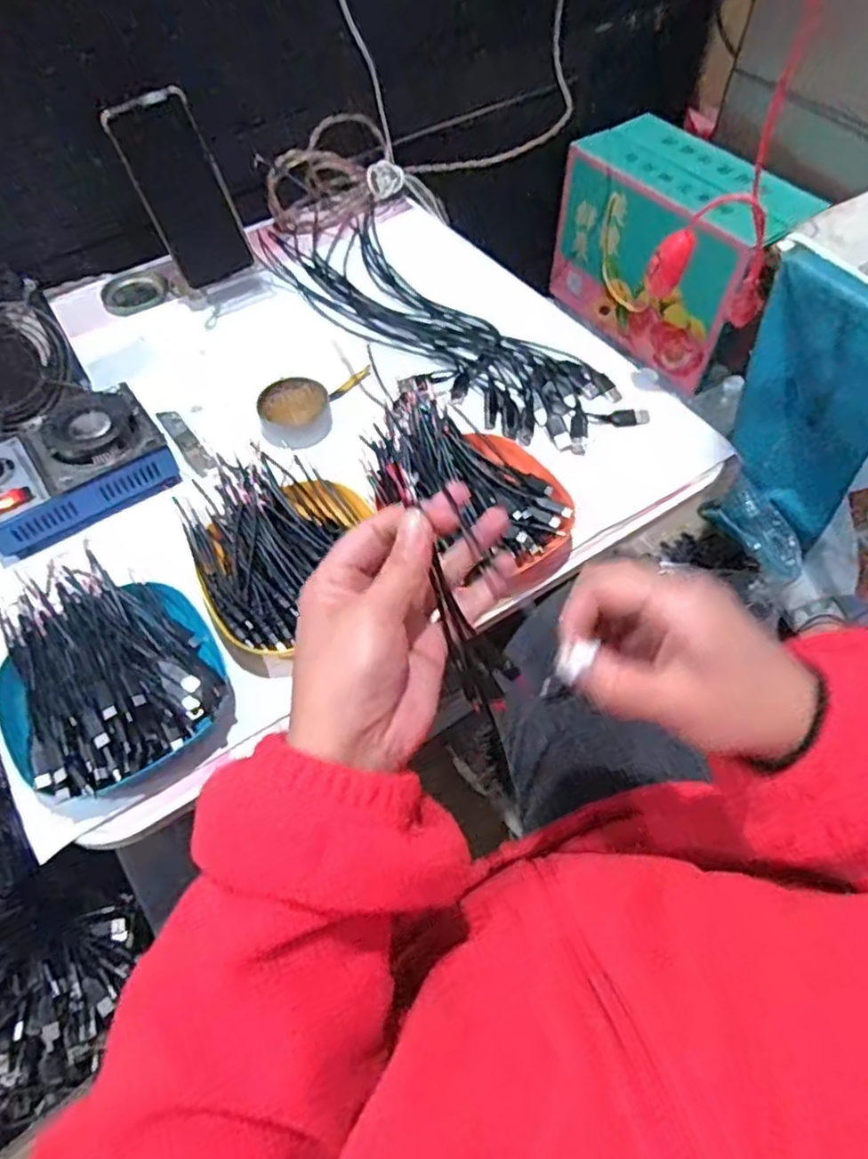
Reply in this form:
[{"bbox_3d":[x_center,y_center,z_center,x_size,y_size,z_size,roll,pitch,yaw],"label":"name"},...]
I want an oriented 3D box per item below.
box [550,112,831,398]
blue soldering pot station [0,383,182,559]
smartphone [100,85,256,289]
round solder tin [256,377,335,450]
[{"bbox_3d":[0.345,-0.483,1.044,0.147,0.256,0.321,-36,64,-20],"label":"box"},{"bbox_3d":[-0.298,-0.094,0.566,0.151,0.054,0.103,-28,61,-16],"label":"blue soldering pot station"},{"bbox_3d":[-0.246,-0.382,0.691,0.079,0.164,0.011,-29,39,-10],"label":"smartphone"},{"bbox_3d":[-0.123,-0.145,0.626,0.063,0.031,0.069,0,57,1],"label":"round solder tin"}]

